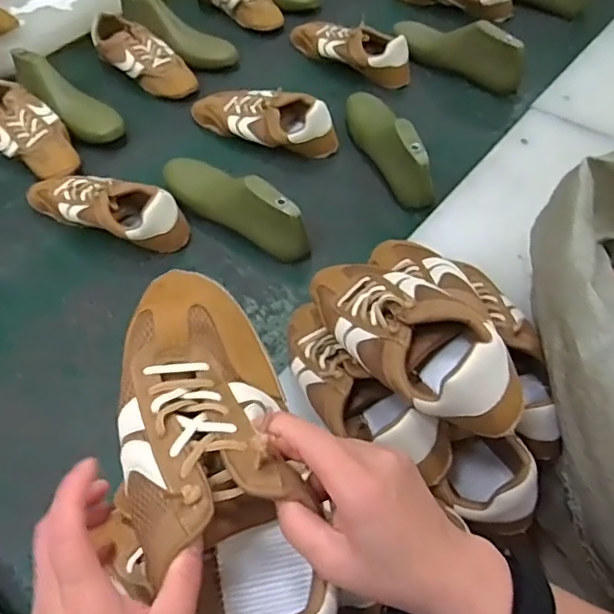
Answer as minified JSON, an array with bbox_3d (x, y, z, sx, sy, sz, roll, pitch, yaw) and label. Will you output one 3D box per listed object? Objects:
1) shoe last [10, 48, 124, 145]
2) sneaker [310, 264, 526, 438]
[{"bbox_3d":[-0.427,-0.374,1.010,0.258,0.081,0.087,37,65,24],"label":"shoe last"},{"bbox_3d":[0.087,0.019,0.546,0.098,0.077,0.261,-31,42,-17],"label":"sneaker"}]

